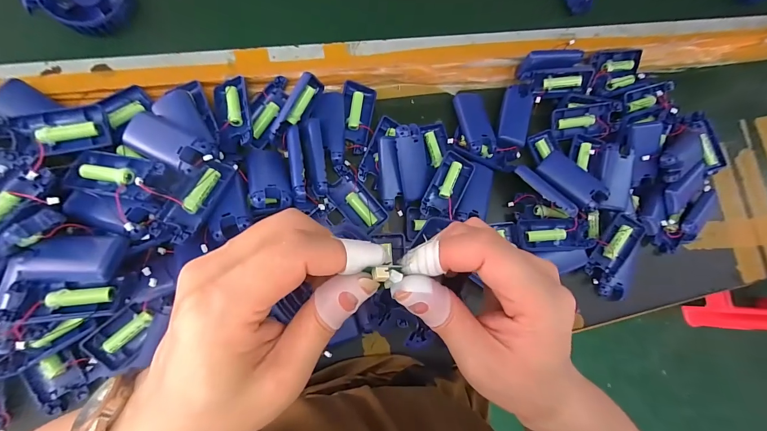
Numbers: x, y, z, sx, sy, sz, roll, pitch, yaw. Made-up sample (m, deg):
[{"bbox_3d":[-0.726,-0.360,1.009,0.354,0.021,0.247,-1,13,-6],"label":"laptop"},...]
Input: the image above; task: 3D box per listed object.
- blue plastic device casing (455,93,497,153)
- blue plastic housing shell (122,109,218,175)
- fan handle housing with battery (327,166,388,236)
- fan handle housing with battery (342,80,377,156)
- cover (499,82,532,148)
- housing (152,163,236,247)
[{"bbox_3d":[0.130,-0.135,0.462,0.047,0.009,0.102,-3,65,-8],"label":"blue plastic device casing"},{"bbox_3d":[-0.234,-0.079,0.357,0.099,0.031,0.042,26,82,13],"label":"blue plastic housing shell"},{"bbox_3d":[-0.038,-0.018,0.423,0.045,0.018,0.090,-44,92,-9],"label":"fan handle housing with battery"},{"bbox_3d":[-0.035,-0.131,0.441,0.042,0.020,0.096,6,85,-7],"label":"fan handle housing with battery"},{"bbox_3d":[0.194,-0.148,0.476,0.043,0.021,0.100,15,84,-6],"label":"cover"},{"bbox_3d":[-0.194,-0.016,0.339,0.038,0.017,0.094,29,70,-5],"label":"housing"}]

